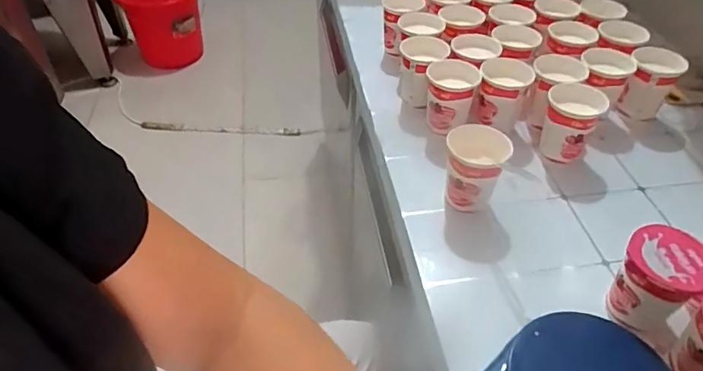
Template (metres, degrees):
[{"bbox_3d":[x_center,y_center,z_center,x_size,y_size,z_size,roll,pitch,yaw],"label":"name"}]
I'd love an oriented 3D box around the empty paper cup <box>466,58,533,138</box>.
[{"bbox_3d":[0.198,-0.114,0.673,0.066,0.086,0.065,16,46,16],"label":"empty paper cup"}]

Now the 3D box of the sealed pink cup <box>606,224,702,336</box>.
[{"bbox_3d":[0.275,0.087,0.457,0.063,0.082,0.065,0,44,0],"label":"sealed pink cup"}]

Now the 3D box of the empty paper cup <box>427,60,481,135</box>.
[{"bbox_3d":[0.130,-0.115,0.667,0.062,0.078,0.063,0,44,0],"label":"empty paper cup"}]

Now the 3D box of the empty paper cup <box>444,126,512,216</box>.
[{"bbox_3d":[0.138,-0.020,0.570,0.065,0.082,0.060,0,44,0],"label":"empty paper cup"}]

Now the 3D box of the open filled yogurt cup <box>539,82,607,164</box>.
[{"bbox_3d":[0.273,-0.075,0.634,0.067,0.082,0.061,22,48,21],"label":"open filled yogurt cup"}]

